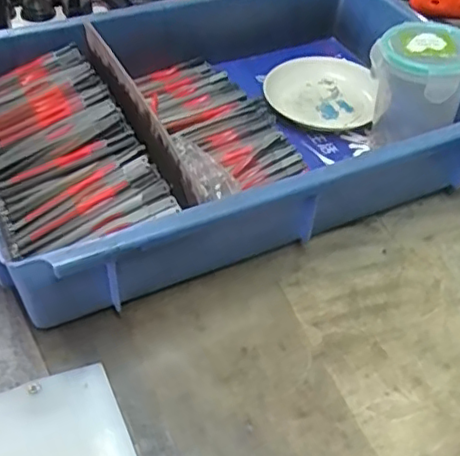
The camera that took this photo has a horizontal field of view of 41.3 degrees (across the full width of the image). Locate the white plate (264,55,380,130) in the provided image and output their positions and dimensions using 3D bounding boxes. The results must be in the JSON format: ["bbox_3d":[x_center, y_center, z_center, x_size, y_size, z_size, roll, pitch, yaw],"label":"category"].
[{"bbox_3d":[0.089,-0.135,0.597,0.103,0.024,0.100,1,45,-1],"label":"white plate"}]

